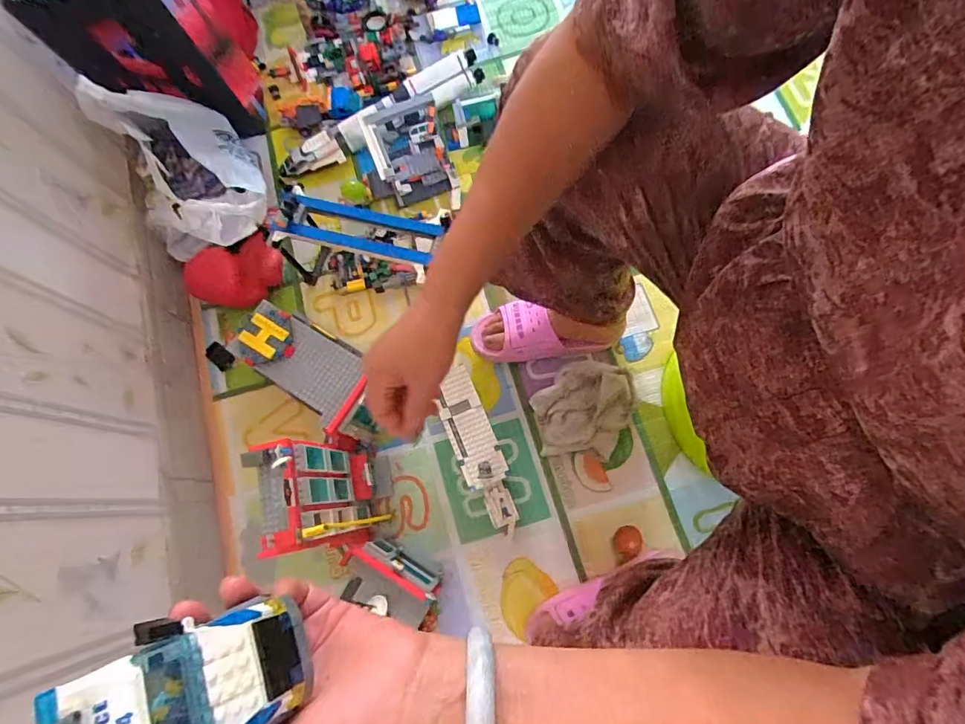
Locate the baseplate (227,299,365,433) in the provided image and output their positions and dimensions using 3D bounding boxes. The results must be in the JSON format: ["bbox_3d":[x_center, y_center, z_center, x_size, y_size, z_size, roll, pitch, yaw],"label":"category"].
[{"bbox_3d":[-0.275,-0.003,0.715,0.199,0.023,0.108,31,86,2],"label":"baseplate"}]

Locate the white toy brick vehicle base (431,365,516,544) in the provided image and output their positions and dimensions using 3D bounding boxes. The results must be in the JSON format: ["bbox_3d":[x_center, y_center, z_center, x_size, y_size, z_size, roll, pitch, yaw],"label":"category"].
[{"bbox_3d":[-0.009,0.134,0.736,0.070,0.082,0.243,-23,75,-2],"label":"white toy brick vehicle base"}]

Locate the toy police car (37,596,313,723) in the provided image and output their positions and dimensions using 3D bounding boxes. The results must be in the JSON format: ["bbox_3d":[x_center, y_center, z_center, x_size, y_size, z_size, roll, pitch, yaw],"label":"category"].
[{"bbox_3d":[-0.128,0.140,0.208,0.082,0.046,0.054,-17,74,-4],"label":"toy police car"}]

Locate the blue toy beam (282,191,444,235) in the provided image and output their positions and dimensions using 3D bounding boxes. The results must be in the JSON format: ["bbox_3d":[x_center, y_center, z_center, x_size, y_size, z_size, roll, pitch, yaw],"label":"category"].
[{"bbox_3d":[-0.179,-0.221,0.713,0.247,0.024,0.021,11,76,7],"label":"blue toy beam"}]

